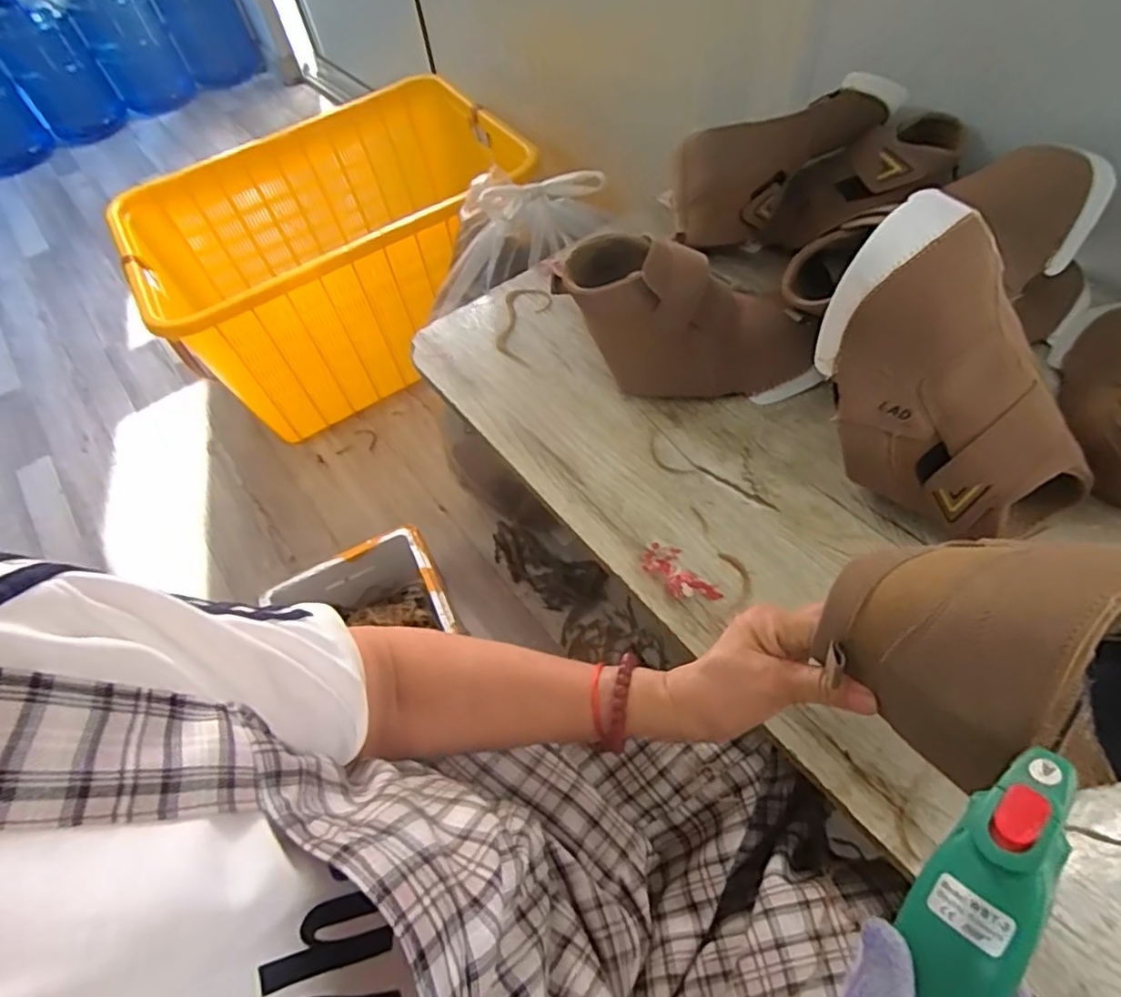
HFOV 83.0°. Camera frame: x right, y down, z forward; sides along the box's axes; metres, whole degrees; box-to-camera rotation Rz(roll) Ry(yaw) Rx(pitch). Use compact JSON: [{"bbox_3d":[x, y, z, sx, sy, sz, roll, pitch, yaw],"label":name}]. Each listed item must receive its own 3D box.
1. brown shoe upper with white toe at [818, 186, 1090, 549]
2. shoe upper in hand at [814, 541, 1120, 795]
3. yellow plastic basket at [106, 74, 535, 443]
[{"bbox_3d":[0.301,-0.080,0.462,0.137,0.208,0.188,-31,59,-15],"label":"brown shoe upper with white toe"},{"bbox_3d":[0.279,0.073,0.309,0.256,0.143,0.088,7,55,-11],"label":"shoe upper in hand"},{"bbox_3d":[-0.458,-0.515,1.365,0.751,0.367,0.590,-29,57,-16],"label":"yellow plastic basket"}]

